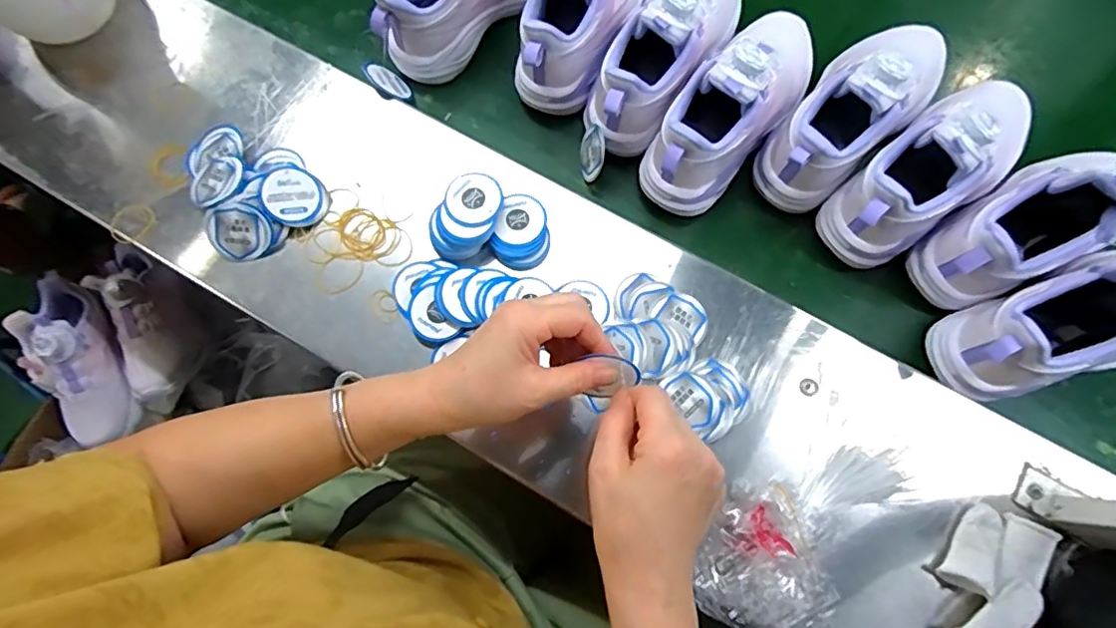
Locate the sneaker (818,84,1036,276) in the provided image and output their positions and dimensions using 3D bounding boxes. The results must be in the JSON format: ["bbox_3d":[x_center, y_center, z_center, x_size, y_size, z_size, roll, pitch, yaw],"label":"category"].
[{"bbox_3d":[0.330,-0.131,0.491,0.211,0.120,0.084,-33,75,-10],"label":"sneaker"}]

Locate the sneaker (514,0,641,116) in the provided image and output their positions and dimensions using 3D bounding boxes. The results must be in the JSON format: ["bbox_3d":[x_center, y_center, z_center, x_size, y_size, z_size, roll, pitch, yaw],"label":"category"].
[{"bbox_3d":[0.029,-0.304,0.545,0.076,0.113,0.232,24,74,7],"label":"sneaker"}]

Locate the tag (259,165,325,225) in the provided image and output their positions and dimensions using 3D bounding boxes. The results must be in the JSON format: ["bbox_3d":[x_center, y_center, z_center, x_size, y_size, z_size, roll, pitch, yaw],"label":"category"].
[{"bbox_3d":[-0.234,-0.105,0.501,0.048,0.007,0.050,2,86,-25],"label":"tag"}]

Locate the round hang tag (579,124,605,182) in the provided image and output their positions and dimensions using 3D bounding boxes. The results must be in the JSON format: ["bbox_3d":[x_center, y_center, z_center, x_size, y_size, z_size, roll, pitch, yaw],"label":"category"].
[{"bbox_3d":[0.032,-0.151,0.536,0.005,0.041,0.043,-8,75,-30],"label":"round hang tag"}]

